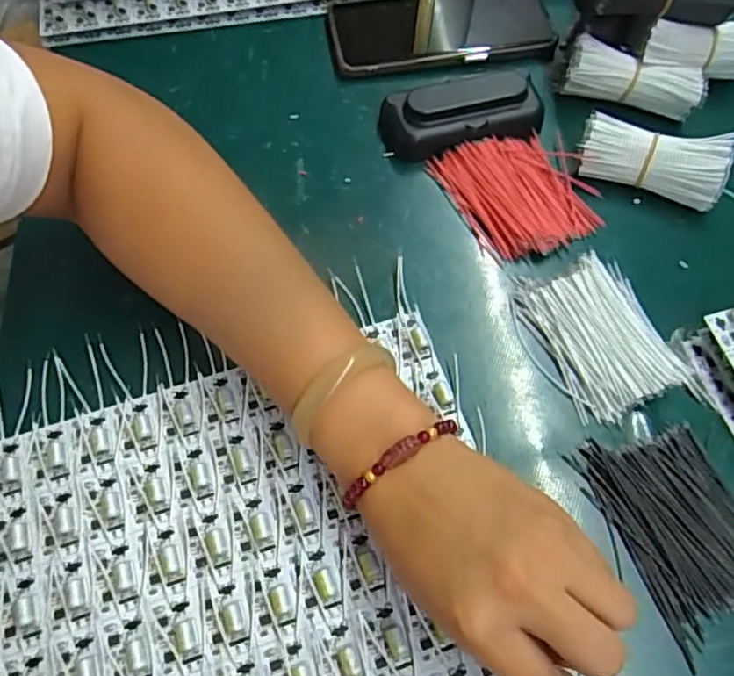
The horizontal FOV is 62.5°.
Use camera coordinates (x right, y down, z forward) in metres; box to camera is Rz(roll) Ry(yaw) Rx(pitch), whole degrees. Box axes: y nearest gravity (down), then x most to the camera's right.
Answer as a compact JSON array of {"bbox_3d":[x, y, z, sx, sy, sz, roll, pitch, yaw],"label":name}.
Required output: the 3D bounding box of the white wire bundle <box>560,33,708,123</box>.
[{"bbox_3d":[0.182,-0.177,0.413,0.090,0.031,0.025,17,66,9],"label":"white wire bundle"}]

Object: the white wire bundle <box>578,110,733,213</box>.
[{"bbox_3d":[0.180,-0.111,0.384,0.087,0.035,0.032,15,66,8],"label":"white wire bundle"}]

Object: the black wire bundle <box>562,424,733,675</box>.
[{"bbox_3d":[0.155,0.088,0.300,0.073,0.008,0.100,-27,67,-11],"label":"black wire bundle"}]

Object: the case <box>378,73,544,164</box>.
[{"bbox_3d":[0.065,-0.150,0.406,0.107,0.030,0.040,-9,65,-3],"label":"case"}]

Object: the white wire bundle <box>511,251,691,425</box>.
[{"bbox_3d":[0.130,-0.001,0.346,0.073,0.010,0.091,-19,66,-8],"label":"white wire bundle"}]

